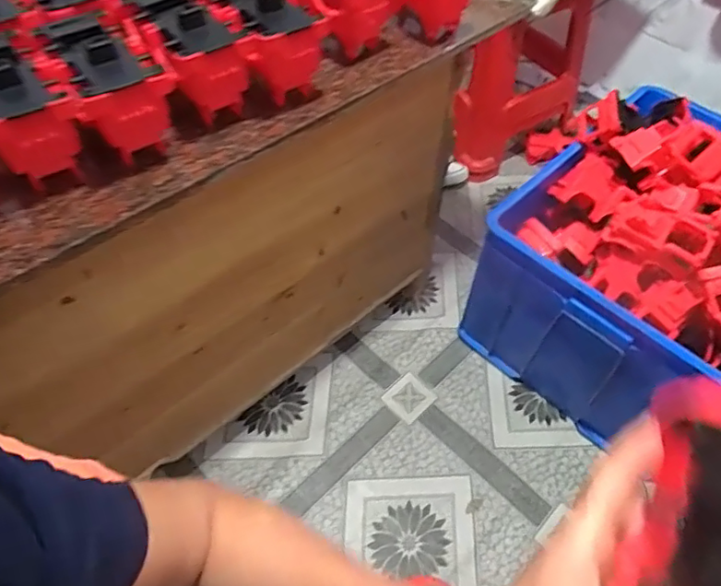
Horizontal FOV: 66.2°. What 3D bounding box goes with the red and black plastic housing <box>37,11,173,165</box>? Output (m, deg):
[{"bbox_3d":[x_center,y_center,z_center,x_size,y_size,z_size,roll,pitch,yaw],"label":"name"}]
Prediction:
[{"bbox_3d":[-0.247,-0.194,0.529,0.076,0.092,0.161,-31,58,-23],"label":"red and black plastic housing"}]

